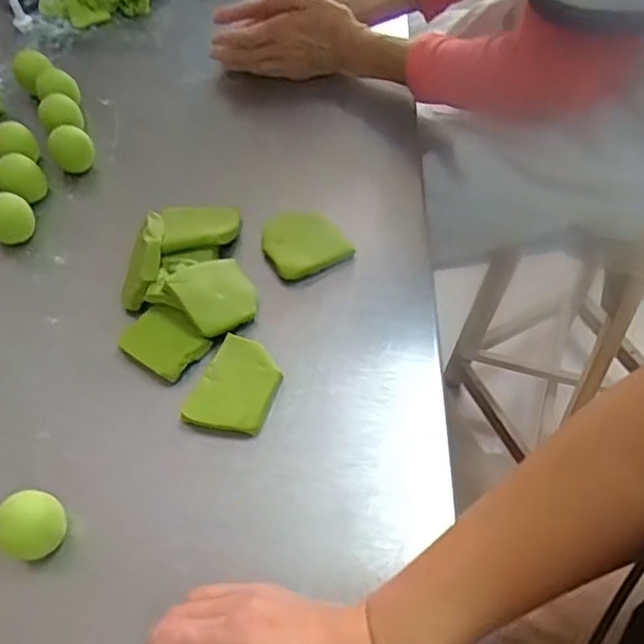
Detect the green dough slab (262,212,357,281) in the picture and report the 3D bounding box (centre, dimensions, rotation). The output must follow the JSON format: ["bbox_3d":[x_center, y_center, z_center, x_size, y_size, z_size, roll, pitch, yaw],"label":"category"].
[{"bbox_3d":[-0.018,-0.075,0.587,0.068,0.008,0.077,-26,56,-13],"label":"green dough slab"}]

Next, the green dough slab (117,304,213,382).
[{"bbox_3d":[-0.127,0.016,0.528,0.061,0.018,0.050,30,62,23],"label":"green dough slab"}]

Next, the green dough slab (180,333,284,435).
[{"bbox_3d":[-0.064,0.050,0.500,0.058,0.012,0.078,17,57,16],"label":"green dough slab"}]

